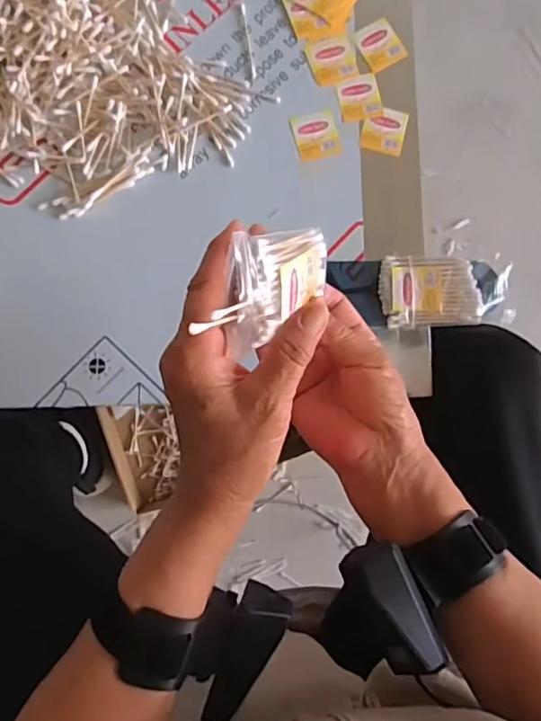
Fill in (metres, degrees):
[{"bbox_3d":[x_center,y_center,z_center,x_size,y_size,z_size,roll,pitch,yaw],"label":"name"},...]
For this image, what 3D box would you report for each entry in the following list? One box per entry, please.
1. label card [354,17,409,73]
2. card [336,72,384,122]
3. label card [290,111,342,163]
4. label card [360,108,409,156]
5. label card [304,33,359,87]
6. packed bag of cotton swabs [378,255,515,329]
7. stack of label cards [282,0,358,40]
[{"bbox_3d":[0.103,-0.298,0.535,0.039,0.007,0.044,-29,86,-2],"label":"label card"},{"bbox_3d":[0.083,-0.245,0.528,0.039,0.004,0.042,-10,86,-5],"label":"card"},{"bbox_3d":[0.042,-0.207,0.522,0.041,0.004,0.042,-15,86,-6],"label":"label card"},{"bbox_3d":[0.106,-0.215,0.526,0.038,0.004,0.044,14,84,-3],"label":"label card"},{"bbox_3d":[0.058,-0.281,0.529,0.044,0.004,0.044,-16,86,-6],"label":"label card"},{"bbox_3d":[0.156,-0.063,0.505,0.112,0.018,0.063,-2,85,-5],"label":"packed bag of cotton swabs"},{"bbox_3d":[0.048,-0.341,0.532,0.067,0.005,0.078,-7,85,-5],"label":"stack of label cards"}]

